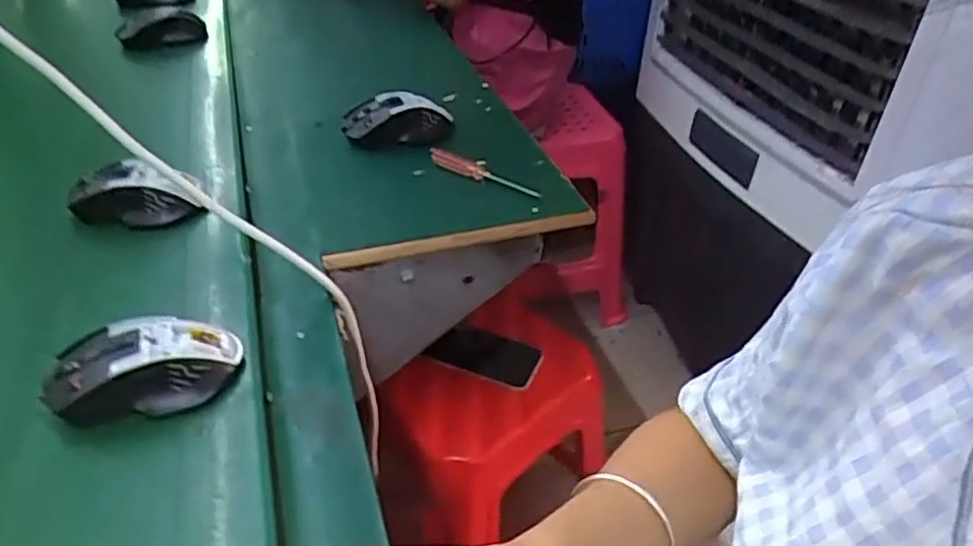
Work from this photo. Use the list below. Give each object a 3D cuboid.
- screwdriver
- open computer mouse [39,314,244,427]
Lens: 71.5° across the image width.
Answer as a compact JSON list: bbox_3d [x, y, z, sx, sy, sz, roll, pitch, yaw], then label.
[{"bbox_3d":[-0.001,-0.098,0.648,0.121,0.014,0.019,22,42,23],"label":"screwdriver"},{"bbox_3d":[-0.221,0.058,0.438,0.110,0.034,0.057,-10,40,-15],"label":"open computer mouse"}]

